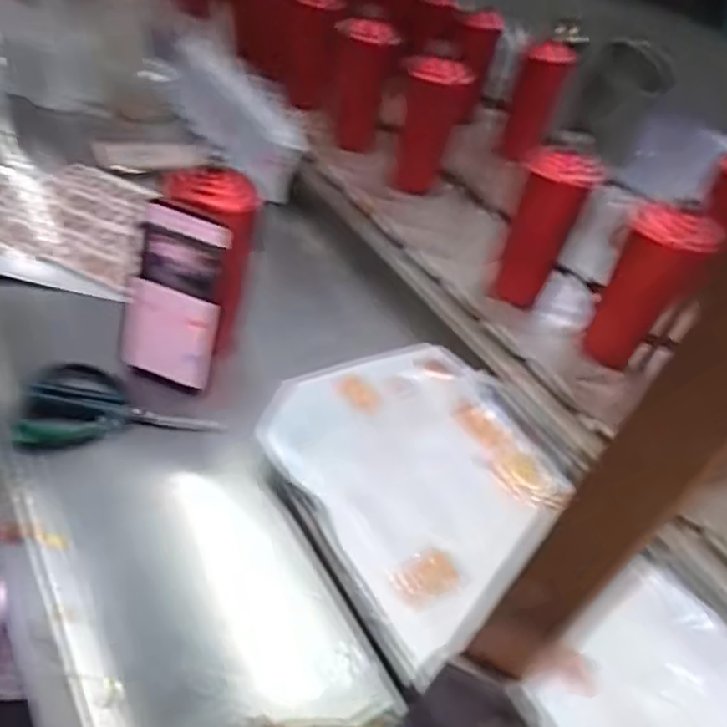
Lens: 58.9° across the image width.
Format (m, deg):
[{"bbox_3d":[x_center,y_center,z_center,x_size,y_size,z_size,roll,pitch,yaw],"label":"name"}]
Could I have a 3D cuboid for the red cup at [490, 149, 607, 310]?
[{"bbox_3d":[0.212,-0.157,0.757,0.076,0.170,0.067,23,43,9],"label":"red cup"}]

